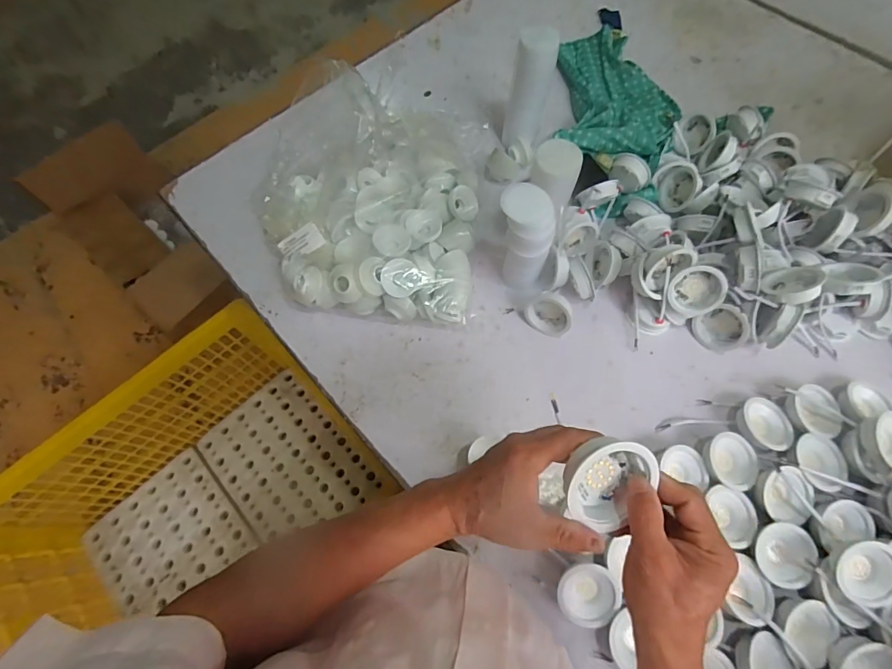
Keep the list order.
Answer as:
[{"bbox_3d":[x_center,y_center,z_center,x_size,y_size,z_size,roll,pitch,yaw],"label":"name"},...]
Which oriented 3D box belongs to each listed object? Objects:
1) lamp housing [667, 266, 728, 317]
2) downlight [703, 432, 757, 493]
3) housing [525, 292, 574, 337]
[{"bbox_3d":[0.357,-0.063,0.620,0.071,0.032,0.071,-24,107,28],"label":"lamp housing"},{"bbox_3d":[0.377,0.168,0.580,0.071,0.033,0.070,0,69,-1],"label":"downlight"},{"bbox_3d":[0.157,-0.032,0.663,0.069,0.063,0.024,34,52,12],"label":"housing"}]

